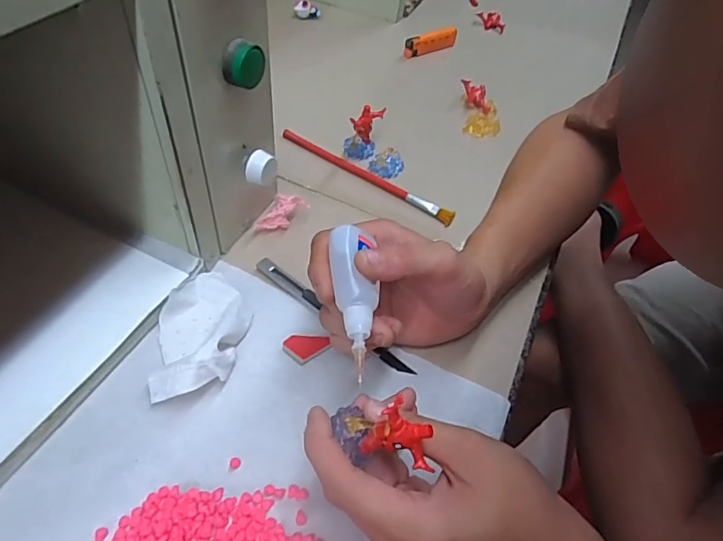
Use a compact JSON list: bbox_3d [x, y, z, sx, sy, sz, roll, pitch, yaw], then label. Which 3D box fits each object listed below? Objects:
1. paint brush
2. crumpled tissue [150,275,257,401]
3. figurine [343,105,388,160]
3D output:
[{"bbox_3d":[0.002,-0.095,0.485,0.196,0.007,0.013,30,54,18],"label":"paint brush"},{"bbox_3d":[-0.114,0.040,0.345,0.061,0.027,0.101,11,50,3],"label":"crumpled tissue"},{"bbox_3d":[0.003,-0.139,0.496,0.038,0.044,0.031,4,50,-2],"label":"figurine"}]

